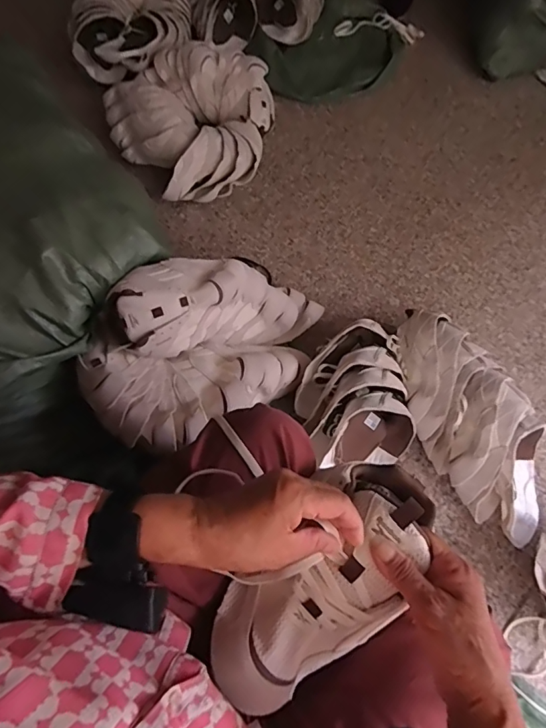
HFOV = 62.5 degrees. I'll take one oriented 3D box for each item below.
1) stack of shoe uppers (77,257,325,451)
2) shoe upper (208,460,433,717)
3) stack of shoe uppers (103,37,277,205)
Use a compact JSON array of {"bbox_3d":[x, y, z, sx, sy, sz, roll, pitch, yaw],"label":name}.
[{"bbox_3d":[-0.109,-0.051,0.826,0.463,0.230,0.263,-26,69,-14],"label":"stack of shoe uppers"},{"bbox_3d":[0.050,0.190,0.390,0.119,0.072,0.223,42,85,15],"label":"shoe upper"},{"bbox_3d":[-0.182,-0.593,1.100,0.382,0.175,0.358,-31,70,-16],"label":"stack of shoe uppers"}]

